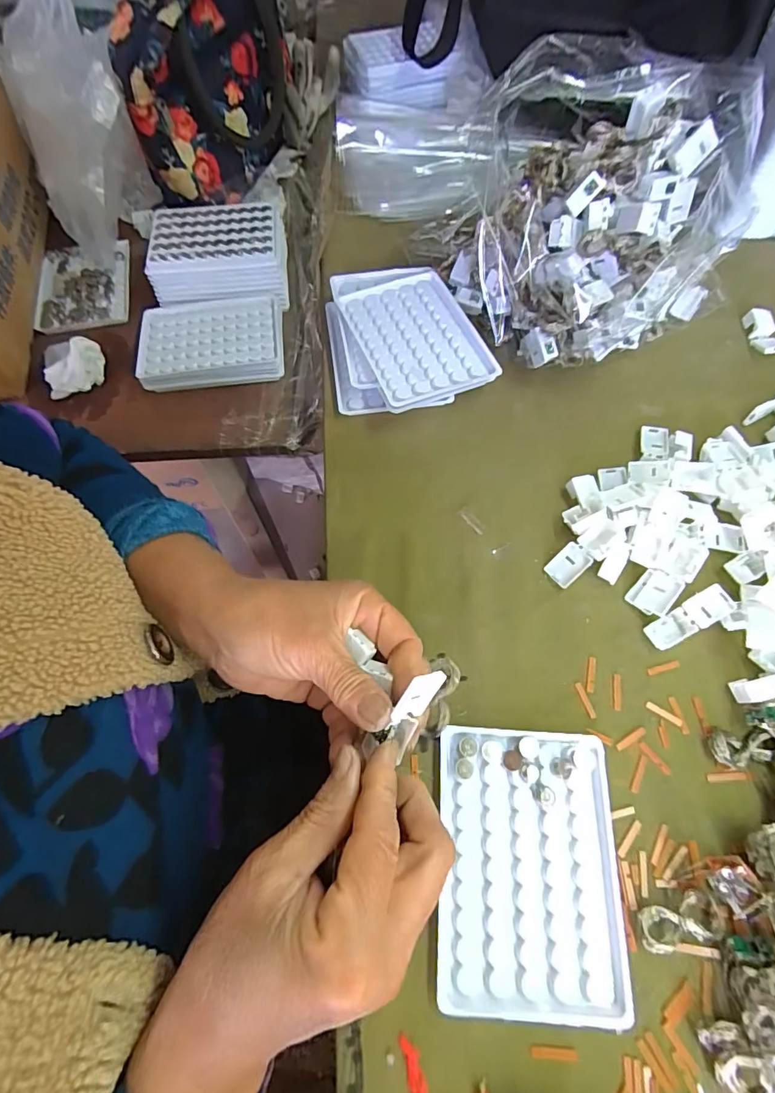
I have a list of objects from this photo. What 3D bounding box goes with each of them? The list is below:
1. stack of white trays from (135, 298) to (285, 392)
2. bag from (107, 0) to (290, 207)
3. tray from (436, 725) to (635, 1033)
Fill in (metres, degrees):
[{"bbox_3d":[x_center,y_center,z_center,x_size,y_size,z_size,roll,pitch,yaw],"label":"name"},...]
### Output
[{"bbox_3d":[-0.167,-0.192,0.465,0.134,0.031,0.089,-3,65,-1],"label":"stack of white trays"},{"bbox_3d":[-0.179,-0.479,0.487,0.113,0.142,0.226,6,66,3],"label":"bag"},{"bbox_3d":[0.076,0.168,0.257,0.095,0.011,0.129,3,65,2],"label":"tray"}]

